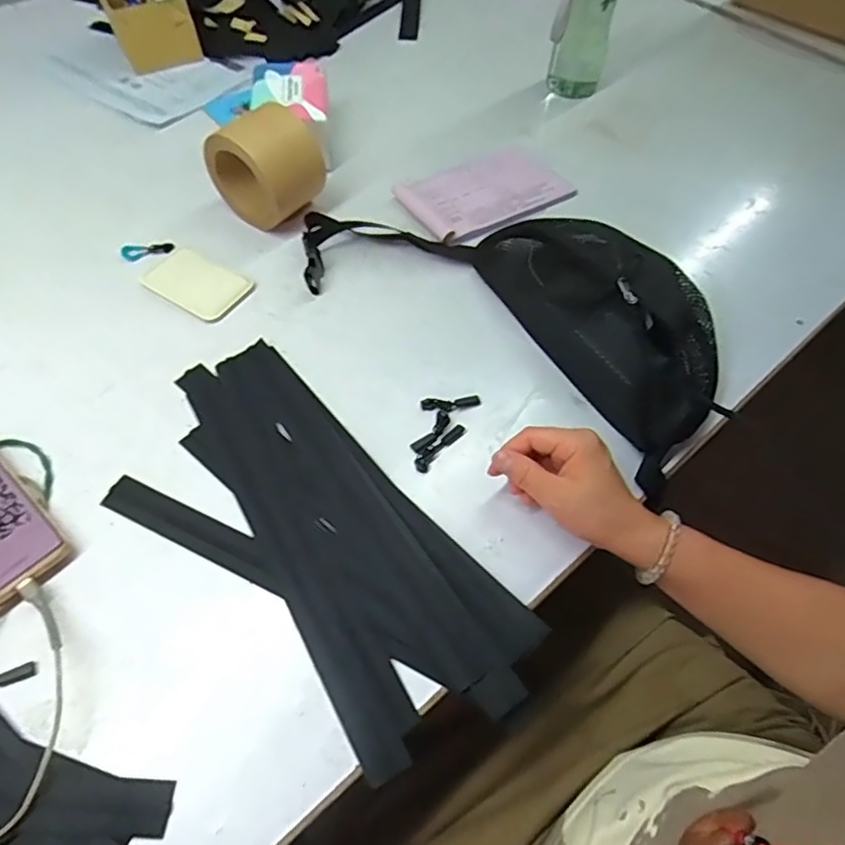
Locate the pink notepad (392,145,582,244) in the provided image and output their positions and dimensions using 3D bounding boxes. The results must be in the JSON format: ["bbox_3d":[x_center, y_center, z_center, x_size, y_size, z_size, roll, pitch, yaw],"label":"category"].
[{"bbox_3d":[0.088,-0.284,0.710,0.216,0.029,0.110,-31,64,-21],"label":"pink notepad"}]

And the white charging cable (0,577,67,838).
[{"bbox_3d":[-0.289,0.186,0.384,0.095,0.034,0.154,-9,58,-8],"label":"white charging cable"}]

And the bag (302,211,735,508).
[{"bbox_3d":[0.084,-0.144,0.579,0.445,0.088,0.213,33,61,17],"label":"bag"}]

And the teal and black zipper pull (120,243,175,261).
[{"bbox_3d":[-0.298,-0.187,0.640,0.053,0.004,0.025,-3,57,-5],"label":"teal and black zipper pull"}]

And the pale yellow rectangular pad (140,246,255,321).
[{"bbox_3d":[-0.234,-0.145,0.612,0.105,0.005,0.067,28,60,15],"label":"pale yellow rectangular pad"}]

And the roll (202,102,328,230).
[{"bbox_3d":[-0.166,-0.274,0.636,0.120,0.114,0.079,34,63,19],"label":"roll"}]

